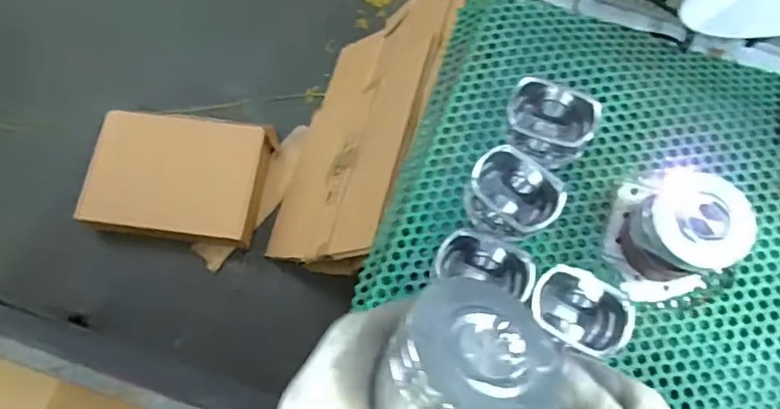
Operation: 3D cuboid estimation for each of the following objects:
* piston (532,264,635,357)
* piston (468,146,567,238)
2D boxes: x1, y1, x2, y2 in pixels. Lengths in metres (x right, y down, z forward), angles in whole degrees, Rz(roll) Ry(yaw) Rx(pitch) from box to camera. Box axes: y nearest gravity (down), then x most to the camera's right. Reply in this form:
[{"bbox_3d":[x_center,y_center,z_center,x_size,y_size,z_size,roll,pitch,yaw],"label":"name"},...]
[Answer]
[{"bbox_3d":[0.150,0.086,0.465,0.079,0.041,0.064,27,75,8],"label":"piston"},{"bbox_3d":[0.102,-0.006,0.491,0.075,0.046,0.061,43,78,12],"label":"piston"}]

